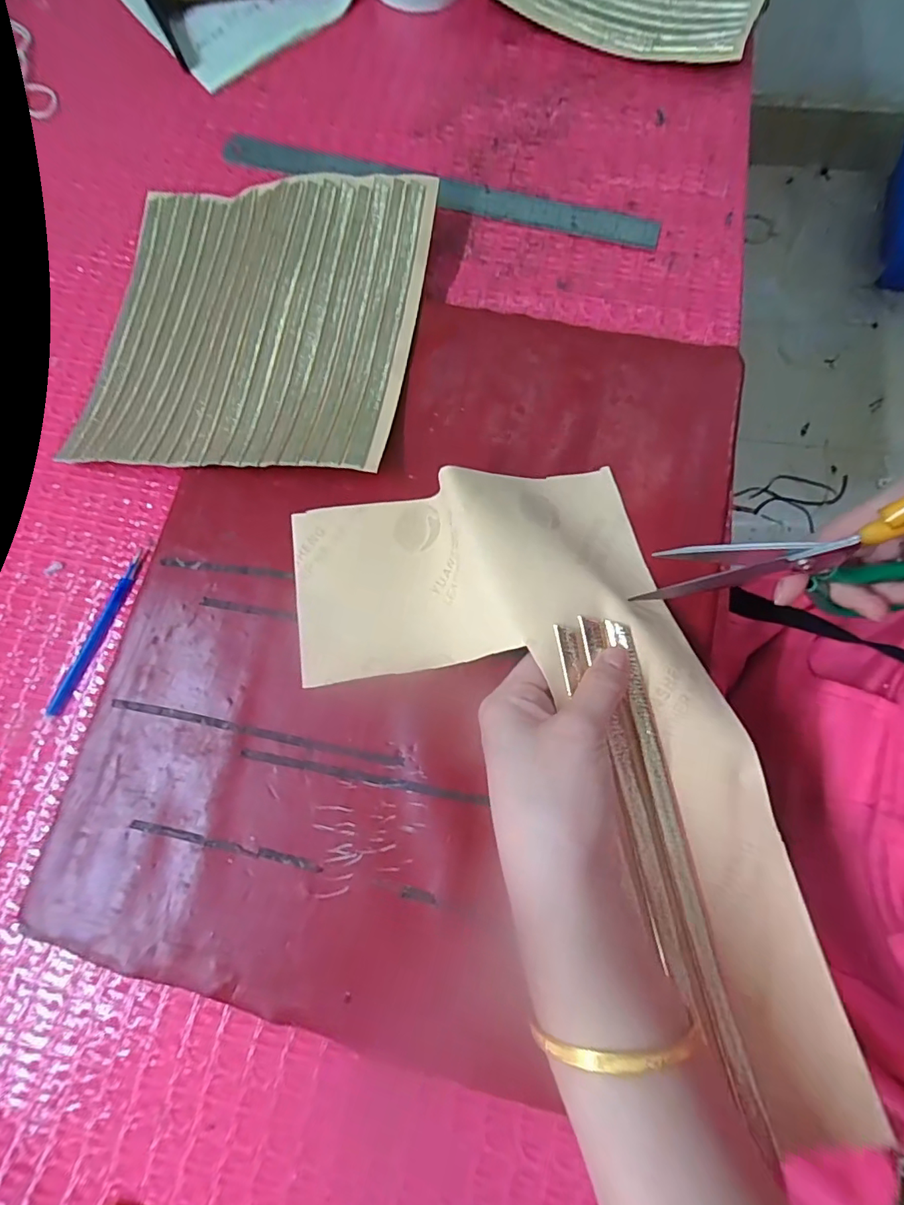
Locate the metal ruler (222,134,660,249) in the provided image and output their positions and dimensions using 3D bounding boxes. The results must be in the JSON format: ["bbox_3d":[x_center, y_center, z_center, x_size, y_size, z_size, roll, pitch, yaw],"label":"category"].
[{"bbox_3d":[-0.016,-0.288,0.352,0.315,0.005,0.030,18,78,6],"label":"metal ruler"}]

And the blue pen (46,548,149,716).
[{"bbox_3d":[-0.207,0.016,0.295,0.009,0.004,0.104,21,78,6],"label":"blue pen"}]

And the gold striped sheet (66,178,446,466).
[{"bbox_3d":[-0.124,-0.180,0.320,0.201,0.036,0.213,6,77,3],"label":"gold striped sheet"}]

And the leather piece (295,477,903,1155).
[{"bbox_3d":[0.066,0.045,0.235,0.175,0.035,0.332,-41,74,-8],"label":"leather piece"}]

